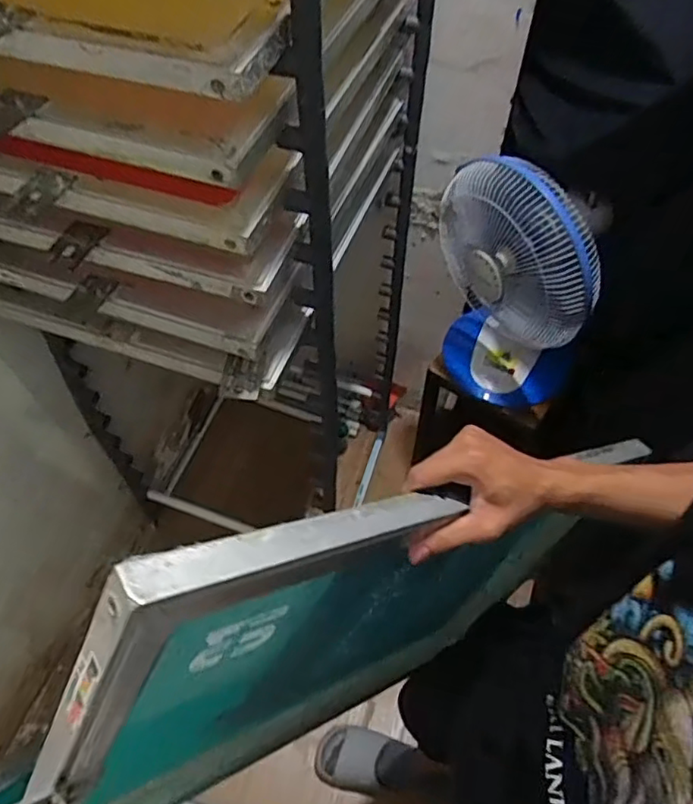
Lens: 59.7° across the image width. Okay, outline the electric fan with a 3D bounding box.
[{"bbox_3d":[0.313,-0.206,1.122,0.287,0.493,0.192,32,60,22],"label":"electric fan"}]

